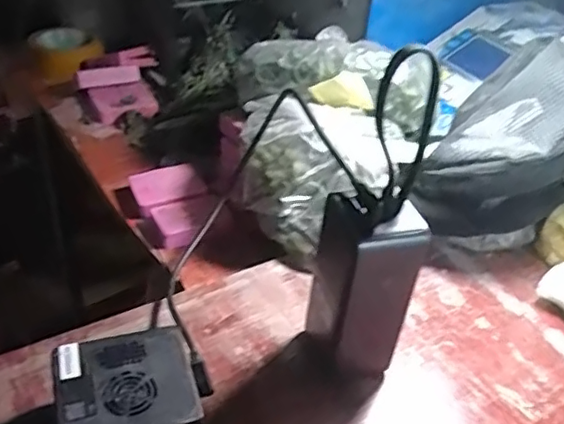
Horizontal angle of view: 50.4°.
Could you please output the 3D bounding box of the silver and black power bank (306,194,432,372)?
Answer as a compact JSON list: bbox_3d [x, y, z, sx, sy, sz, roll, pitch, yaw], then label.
[{"bbox_3d":[0.052,0.051,0.393,0.054,0.132,0.051,-6,38,-14],"label":"silver and black power bank"}]

